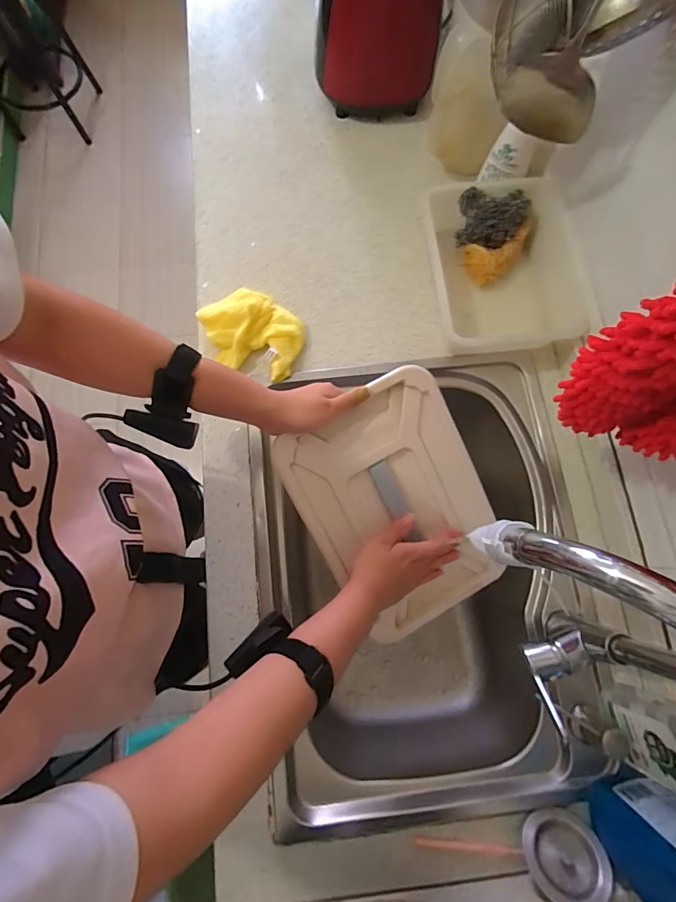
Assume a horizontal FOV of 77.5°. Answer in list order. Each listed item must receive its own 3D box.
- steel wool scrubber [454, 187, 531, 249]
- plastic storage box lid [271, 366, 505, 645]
[{"bbox_3d":[0.227,-0.342,0.623,0.094,0.046,0.063,4,73,1],"label":"steel wool scrubber"},{"bbox_3d":[0.078,0.074,0.512,0.214,0.026,0.295,-30,101,-6],"label":"plastic storage box lid"}]

